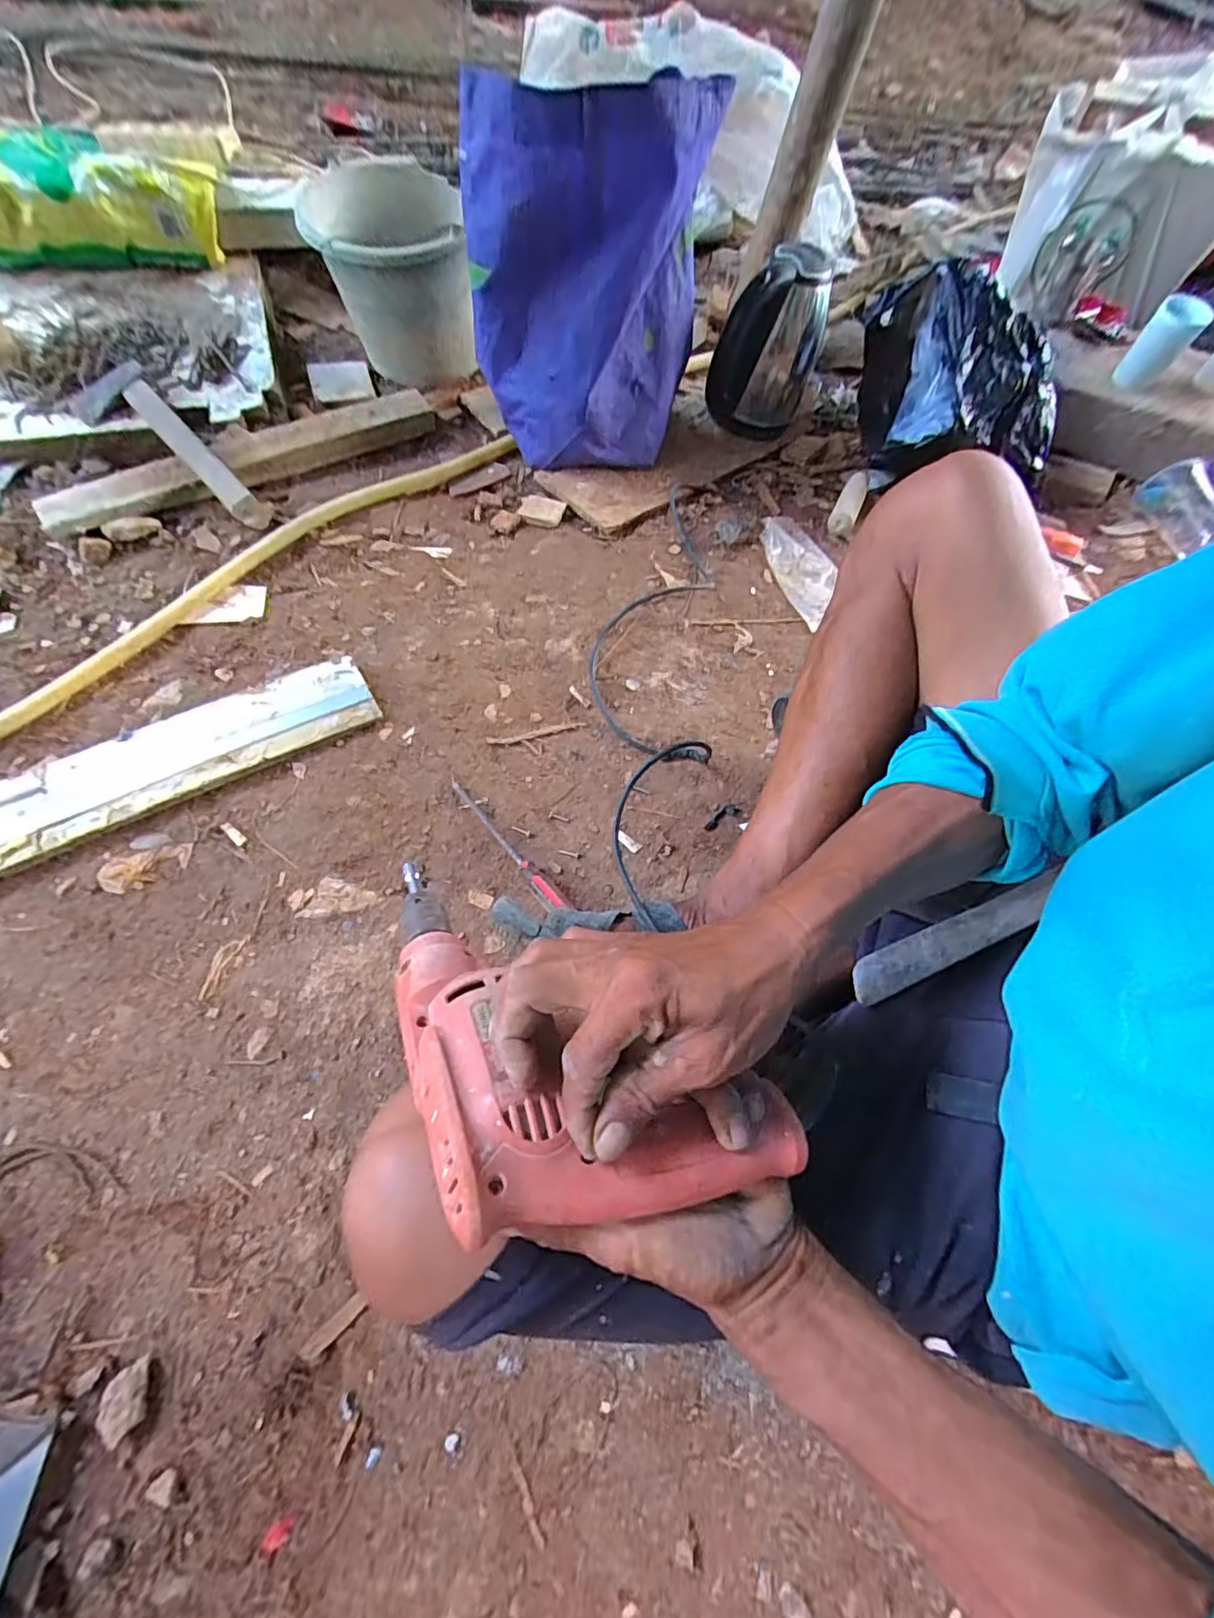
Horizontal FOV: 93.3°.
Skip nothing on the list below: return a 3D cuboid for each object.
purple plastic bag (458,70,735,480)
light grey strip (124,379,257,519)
[{"bbox_3d":[-0.025,-0.634,0.723,0.296,0.344,0.180,3,67,-7],"label":"purple plastic bag"},{"bbox_3d":[-0.562,-0.485,0.767,0.033,0.038,0.295,-39,77,-21],"label":"light grey strip"}]

